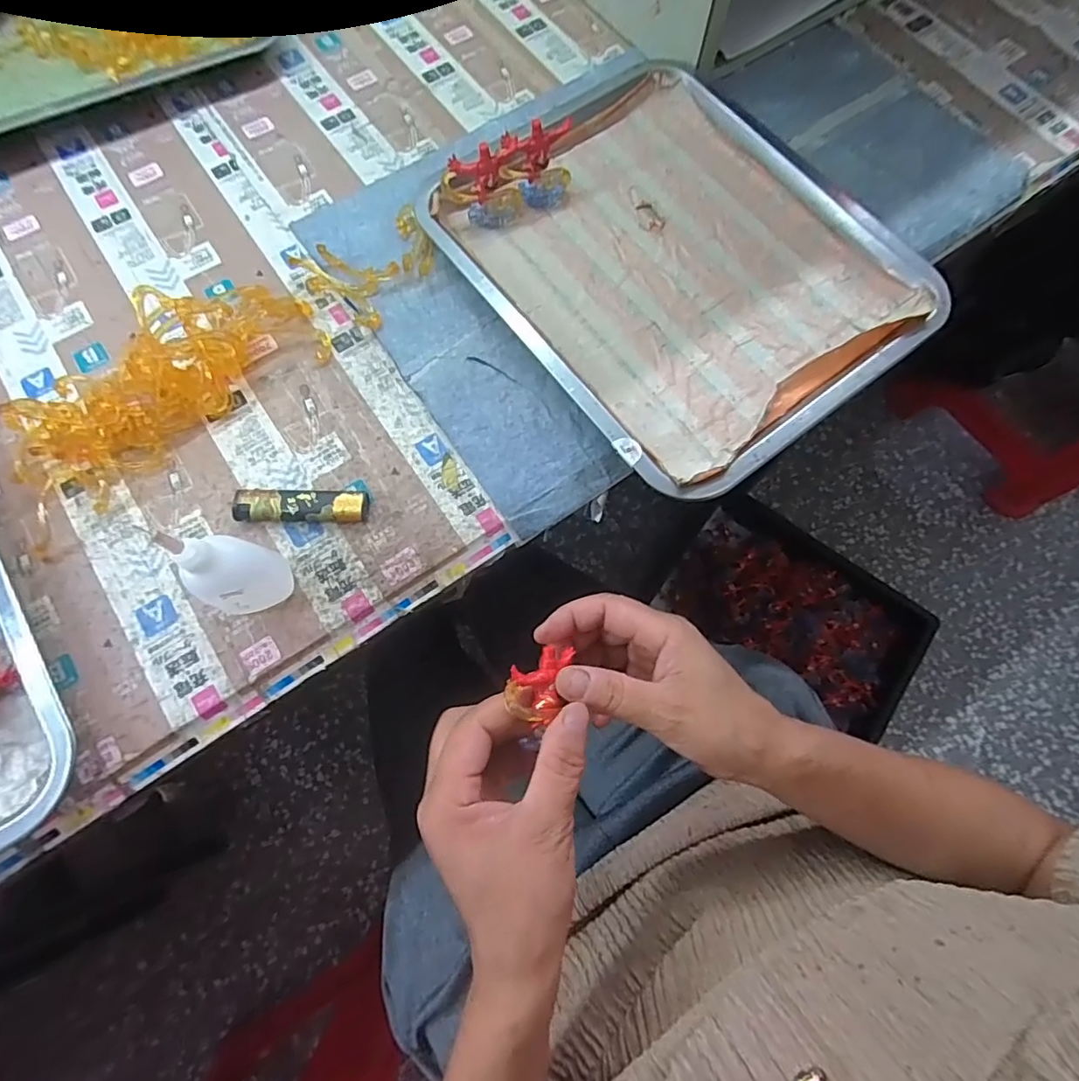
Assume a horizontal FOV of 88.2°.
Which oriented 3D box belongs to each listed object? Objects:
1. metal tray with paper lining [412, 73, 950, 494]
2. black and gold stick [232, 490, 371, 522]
[{"bbox_3d":[0.093,-0.201,0.394,0.260,0.031,0.312,-36,78,-12],"label":"metal tray with paper lining"},{"bbox_3d":[-0.146,-0.020,0.341,0.079,0.013,0.019,1,73,-2],"label":"black and gold stick"}]

